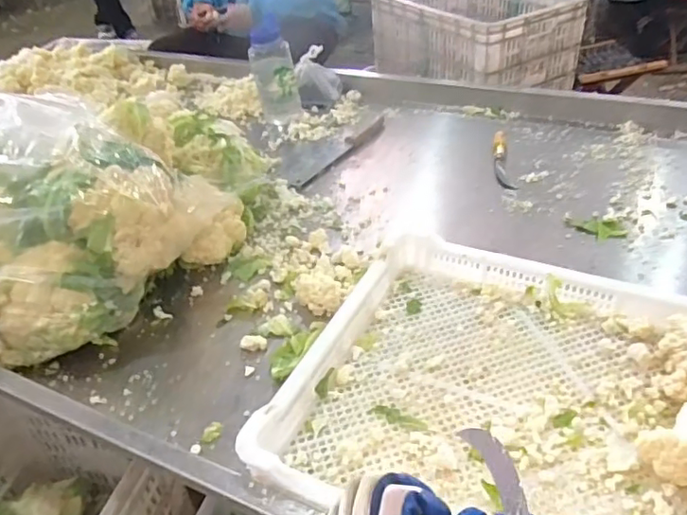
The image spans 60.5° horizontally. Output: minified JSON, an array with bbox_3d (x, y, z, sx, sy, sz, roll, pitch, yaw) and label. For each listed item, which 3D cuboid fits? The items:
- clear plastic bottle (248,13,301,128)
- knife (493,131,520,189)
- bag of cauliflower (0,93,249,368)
[{"bbox_3d":[-0.149,-0.398,1.278,0.093,0.205,0.091,-3,37,4],"label":"clear plastic bottle"},{"bbox_3d":[0.297,-0.185,1.103,0.033,0.018,0.197,0,38,8],"label":"knife"},{"bbox_3d":[-0.475,-0.062,0.865,0.507,0.242,0.409,15,42,25],"label":"bag of cauliflower"}]

